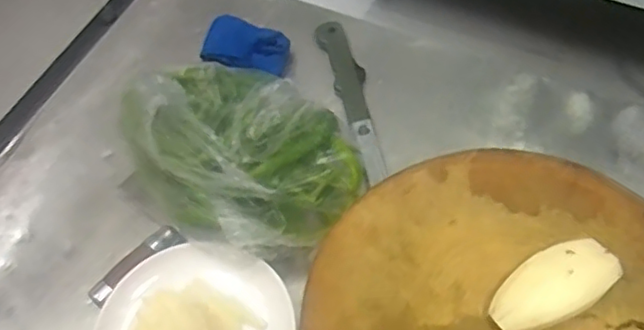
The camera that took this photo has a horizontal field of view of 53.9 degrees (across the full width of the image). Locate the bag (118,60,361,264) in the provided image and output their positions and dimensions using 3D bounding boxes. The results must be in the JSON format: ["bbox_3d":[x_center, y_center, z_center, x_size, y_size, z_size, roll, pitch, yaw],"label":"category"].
[{"bbox_3d":[-0.093,-0.013,0.697,0.273,0.103,0.199,36,67,23],"label":"bag"}]

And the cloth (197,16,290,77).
[{"bbox_3d":[-0.099,-0.149,0.836,0.114,0.050,0.073,15,60,13],"label":"cloth"}]

